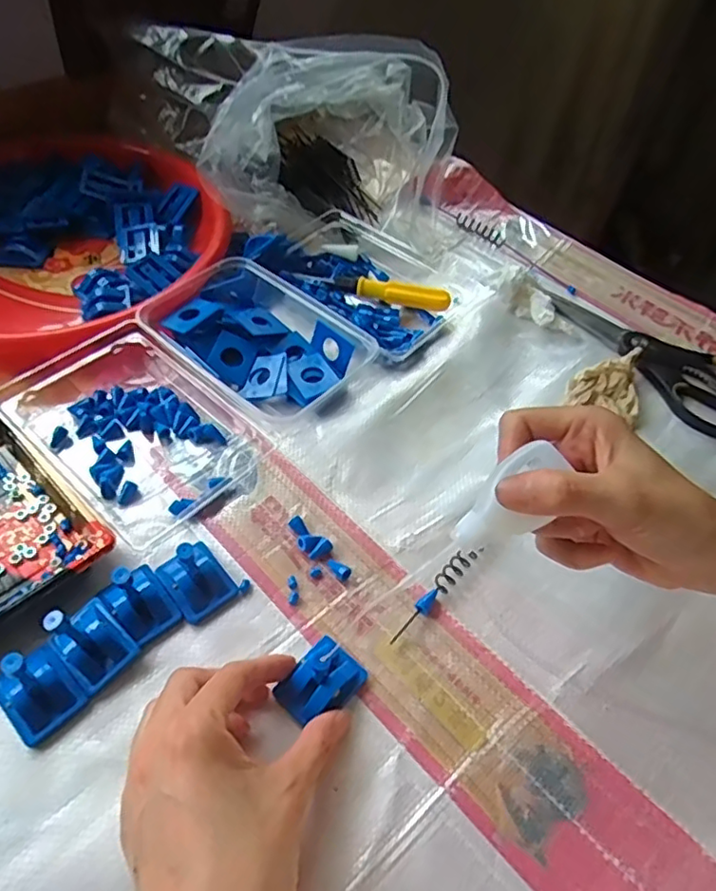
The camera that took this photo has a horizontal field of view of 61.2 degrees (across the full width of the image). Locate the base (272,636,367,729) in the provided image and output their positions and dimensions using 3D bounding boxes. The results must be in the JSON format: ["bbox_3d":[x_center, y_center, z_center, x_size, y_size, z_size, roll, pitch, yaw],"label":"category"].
[{"bbox_3d":[-0.020,0.129,0.333,0.033,0.015,0.044,37,58,22],"label":"base"}]

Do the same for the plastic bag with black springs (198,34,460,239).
[{"bbox_3d":[-0.028,-0.292,0.576,0.191,0.117,0.186,24,54,14],"label":"plastic bag with black springs"}]

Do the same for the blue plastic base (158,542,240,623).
[{"bbox_3d":[-0.099,0.078,0.365,0.034,0.020,0.046,-32,61,-25],"label":"blue plastic base"}]

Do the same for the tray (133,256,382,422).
[{"bbox_3d":[-0.077,-0.084,0.473,0.155,0.034,0.119,35,58,21],"label":"tray"}]

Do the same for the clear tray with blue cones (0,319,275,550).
[{"bbox_3d":[-0.159,-0.017,0.423,0.176,0.034,0.113,34,57,20],"label":"clear tray with blue cones"}]

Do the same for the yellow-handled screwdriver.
[{"bbox_3d":[0.010,-0.141,0.528,0.142,0.019,0.017,12,52,5],"label":"yellow-handled screwdriver"}]

